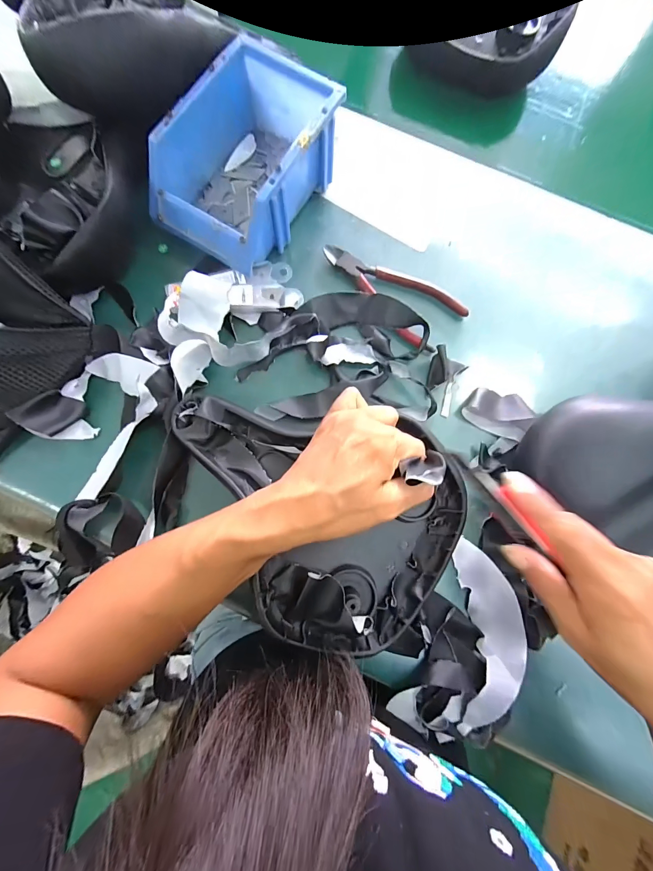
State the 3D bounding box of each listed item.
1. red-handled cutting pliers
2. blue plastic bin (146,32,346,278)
[{"bbox_3d":[0.065,-0.151,0.352,0.151,0.013,0.065,41,80,6],"label":"red-handled cutting pliers"},{"bbox_3d":[-0.075,-0.260,0.334,0.115,0.081,0.172,32,80,4],"label":"blue plastic bin"}]

